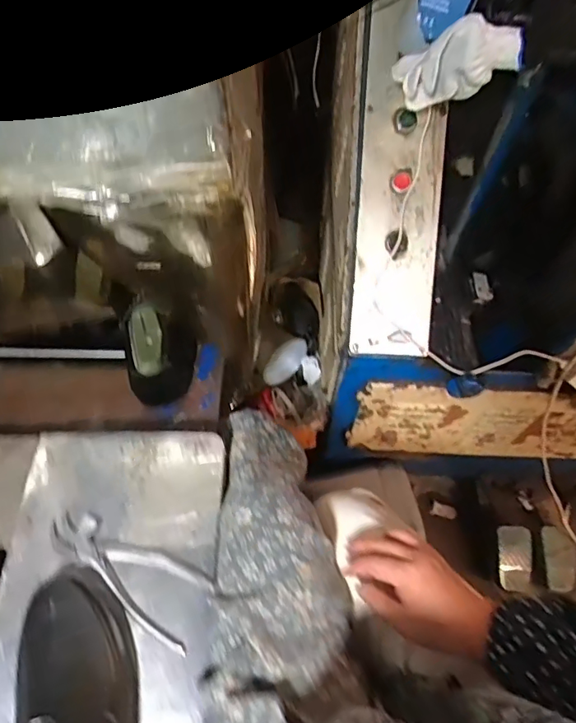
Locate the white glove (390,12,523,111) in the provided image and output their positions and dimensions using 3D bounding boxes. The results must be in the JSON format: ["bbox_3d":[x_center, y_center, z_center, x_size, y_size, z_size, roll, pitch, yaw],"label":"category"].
[{"bbox_3d":[0.198,-0.354,0.643,0.099,0.150,0.060,10,80,-28],"label":"white glove"}]

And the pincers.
[{"bbox_3d":[-0.171,0.222,0.570,0.188,0.016,0.069,25,61,13],"label":"pincers"}]

